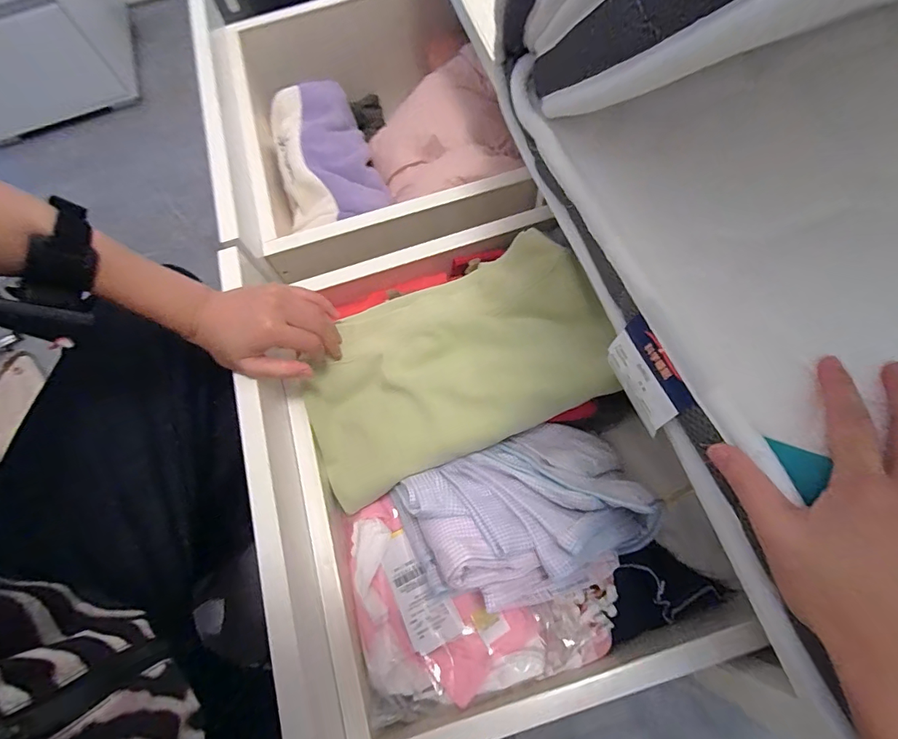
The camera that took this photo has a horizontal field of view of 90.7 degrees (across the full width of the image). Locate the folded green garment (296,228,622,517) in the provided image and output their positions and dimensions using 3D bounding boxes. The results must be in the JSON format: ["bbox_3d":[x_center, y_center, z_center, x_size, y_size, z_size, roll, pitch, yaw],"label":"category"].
[{"bbox_3d":[-0.001,-0.008,0.436,0.300,0.027,0.184,-24,62,6],"label":"folded green garment"}]

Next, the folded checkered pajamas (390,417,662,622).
[{"bbox_3d":[0.069,0.126,0.388,0.213,0.076,0.140,-22,70,-7],"label":"folded checkered pajamas"}]

